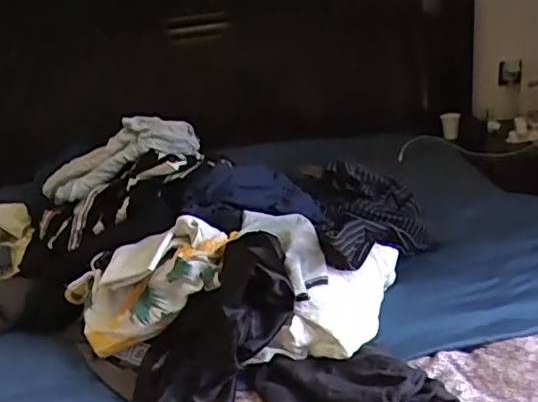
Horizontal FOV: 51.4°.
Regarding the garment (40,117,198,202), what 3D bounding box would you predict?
[{"bbox_3d":[-0.302,-0.074,1.077,0.322,0.103,0.144,-23,24,3],"label":"garment"}]

